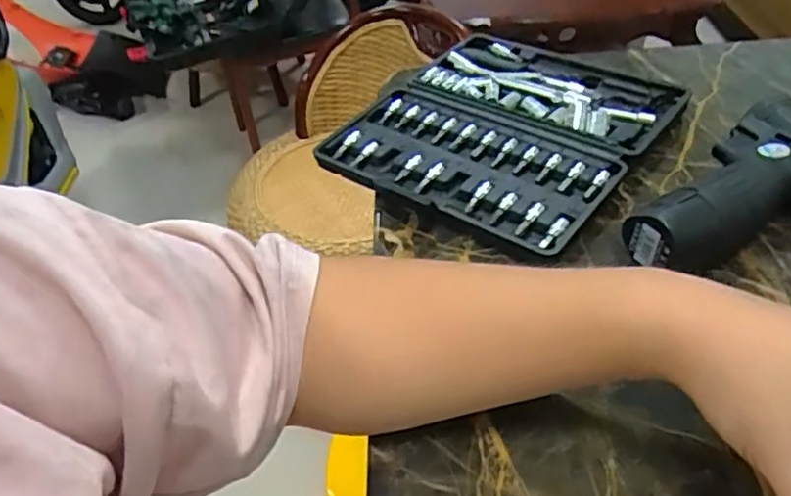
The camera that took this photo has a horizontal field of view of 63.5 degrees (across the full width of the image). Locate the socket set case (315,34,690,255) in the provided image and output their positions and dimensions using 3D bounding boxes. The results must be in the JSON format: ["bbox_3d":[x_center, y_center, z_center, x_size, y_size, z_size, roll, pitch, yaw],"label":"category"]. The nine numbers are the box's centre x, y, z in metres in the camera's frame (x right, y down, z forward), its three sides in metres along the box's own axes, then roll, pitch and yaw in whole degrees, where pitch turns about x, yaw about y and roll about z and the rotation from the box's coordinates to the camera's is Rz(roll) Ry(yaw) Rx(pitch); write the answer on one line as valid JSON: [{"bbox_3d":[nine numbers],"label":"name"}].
[{"bbox_3d":[0.093,-0.109,0.556,0.235,0.025,0.248,25,50,29],"label":"socket set case"}]

